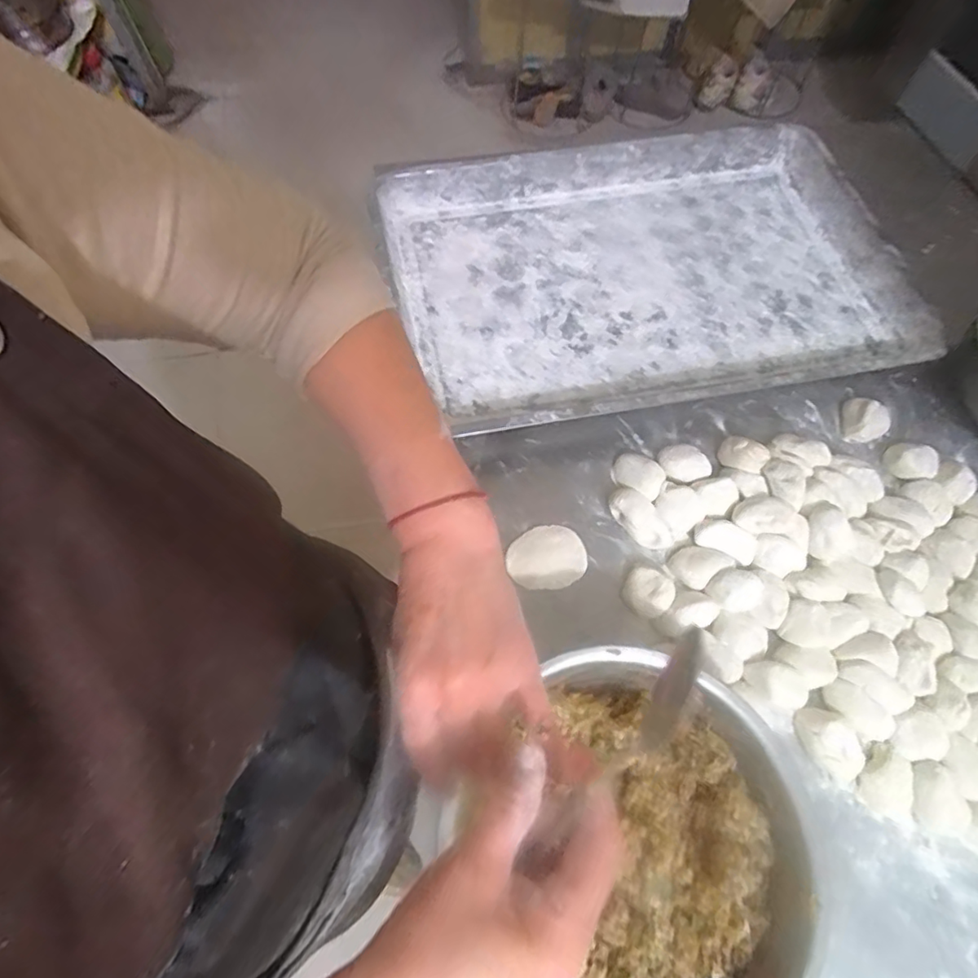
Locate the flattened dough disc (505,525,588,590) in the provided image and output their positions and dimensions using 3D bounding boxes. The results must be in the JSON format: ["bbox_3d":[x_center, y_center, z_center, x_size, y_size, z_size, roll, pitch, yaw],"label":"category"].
[{"bbox_3d":[0.054,0.064,0.522,0.074,0.008,0.057,-6,67,-1],"label":"flattened dough disc"}]

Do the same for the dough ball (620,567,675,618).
[{"bbox_3d":[0.141,0.092,0.495,0.043,0.021,0.041,-1,67,1],"label":"dough ball"}]

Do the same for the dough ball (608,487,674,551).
[{"bbox_3d":[0.145,0.026,0.526,0.034,0.024,0.069,-34,70,-12],"label":"dough ball"}]

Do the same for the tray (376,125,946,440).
[{"bbox_3d":[0.182,-0.265,0.657,0.583,0.069,0.411,-11,67,-3],"label":"tray"}]

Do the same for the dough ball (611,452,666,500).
[{"bbox_3d":[0.149,-0.014,0.547,0.051,0.021,0.034,38,73,16],"label":"dough ball"}]

